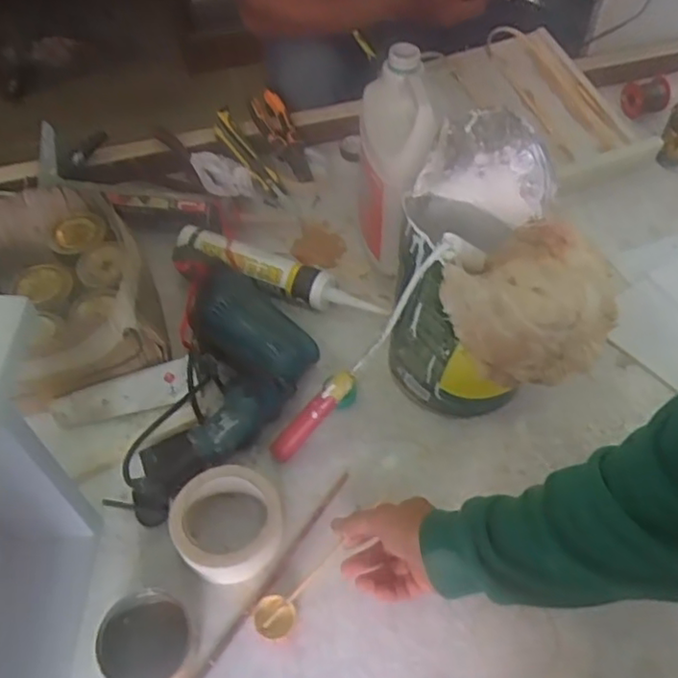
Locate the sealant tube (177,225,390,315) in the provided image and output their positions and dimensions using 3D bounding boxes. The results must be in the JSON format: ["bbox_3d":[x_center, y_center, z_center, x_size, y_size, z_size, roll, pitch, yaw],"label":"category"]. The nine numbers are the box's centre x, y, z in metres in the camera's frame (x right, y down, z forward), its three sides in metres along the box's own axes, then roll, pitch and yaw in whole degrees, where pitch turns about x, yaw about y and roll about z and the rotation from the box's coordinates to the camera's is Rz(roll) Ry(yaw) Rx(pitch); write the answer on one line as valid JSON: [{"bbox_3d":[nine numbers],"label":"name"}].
[{"bbox_3d":[-0.084,-0.084,0.842,0.280,0.058,0.066,17,57,13],"label":"sealant tube"}]

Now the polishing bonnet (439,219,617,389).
[{"bbox_3d":[0.178,-0.030,0.622,0.137,0.079,0.134,0,53,0],"label":"polishing bonnet"}]

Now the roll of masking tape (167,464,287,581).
[{"bbox_3d":[-0.109,0.182,0.654,0.105,0.052,0.101,0,53,0],"label":"roll of masking tape"}]

